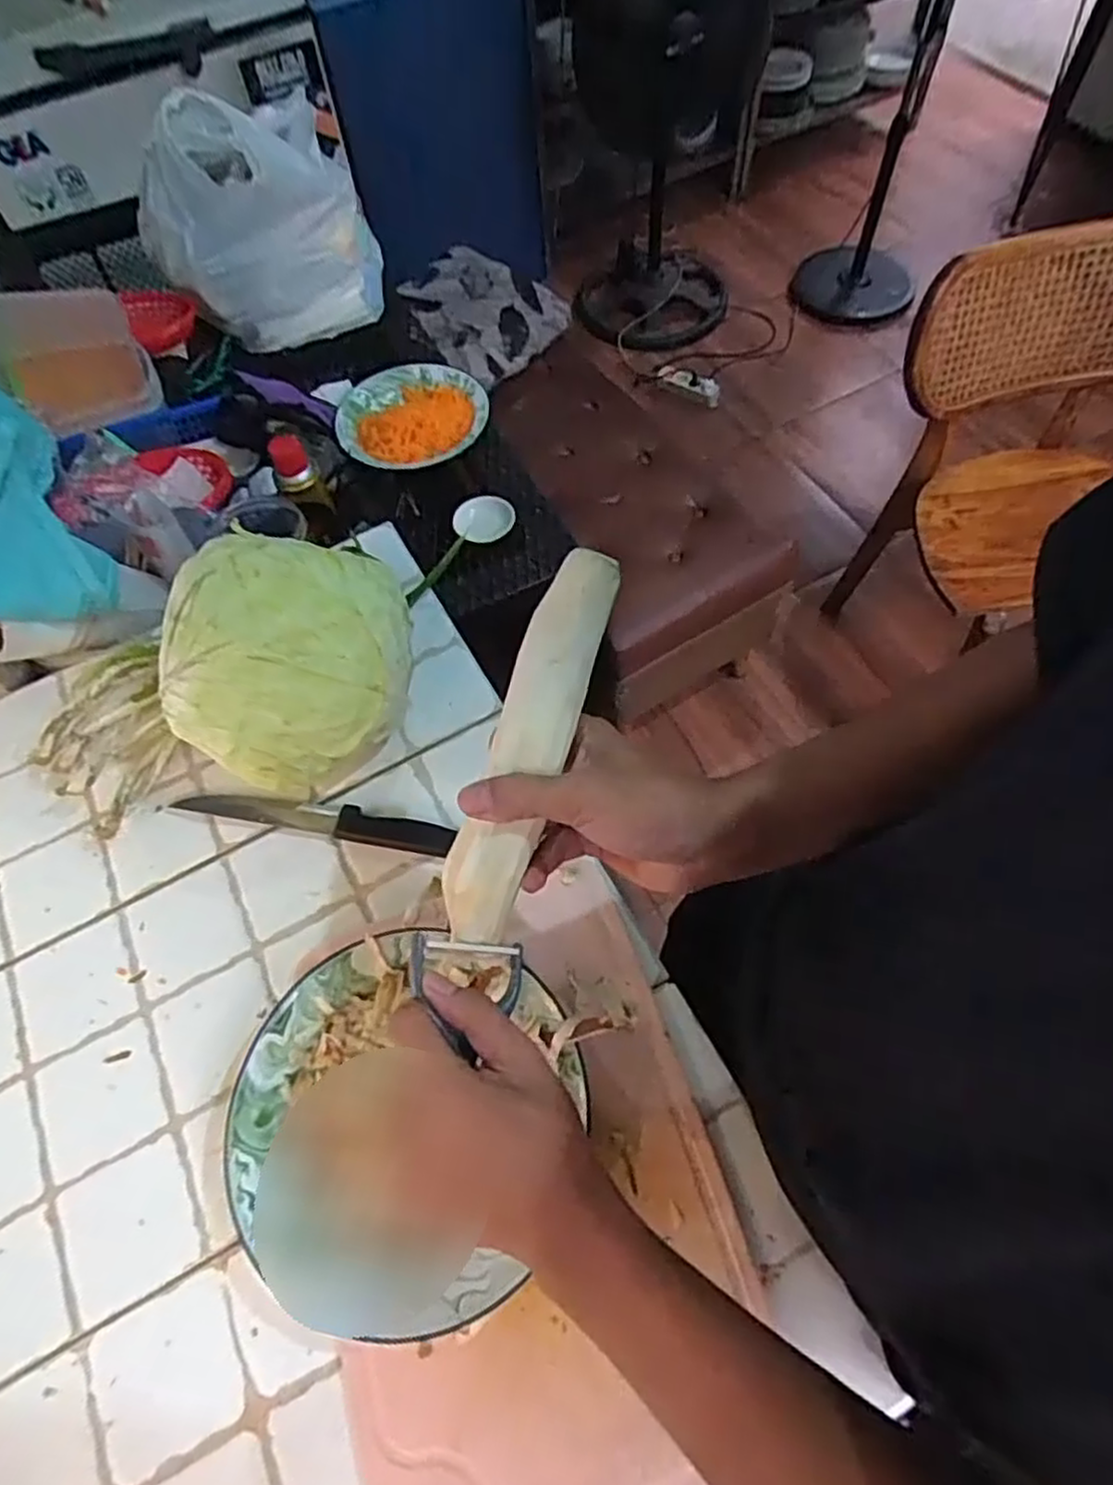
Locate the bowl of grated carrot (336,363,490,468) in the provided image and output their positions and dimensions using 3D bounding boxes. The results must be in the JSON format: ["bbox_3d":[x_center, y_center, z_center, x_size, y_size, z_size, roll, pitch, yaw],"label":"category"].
[{"bbox_3d":[-0.199,-0.447,1.003,0.193,0.031,0.179,-1,61,3],"label":"bowl of grated carrot"}]

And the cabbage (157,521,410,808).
[{"bbox_3d":[-0.193,-0.048,0.549,0.157,0.147,0.148,-2,61,2],"label":"cabbage"}]

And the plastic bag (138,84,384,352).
[{"bbox_3d":[-0.406,-0.719,1.002,0.277,0.284,0.127,-37,65,-16],"label":"plastic bag"}]

